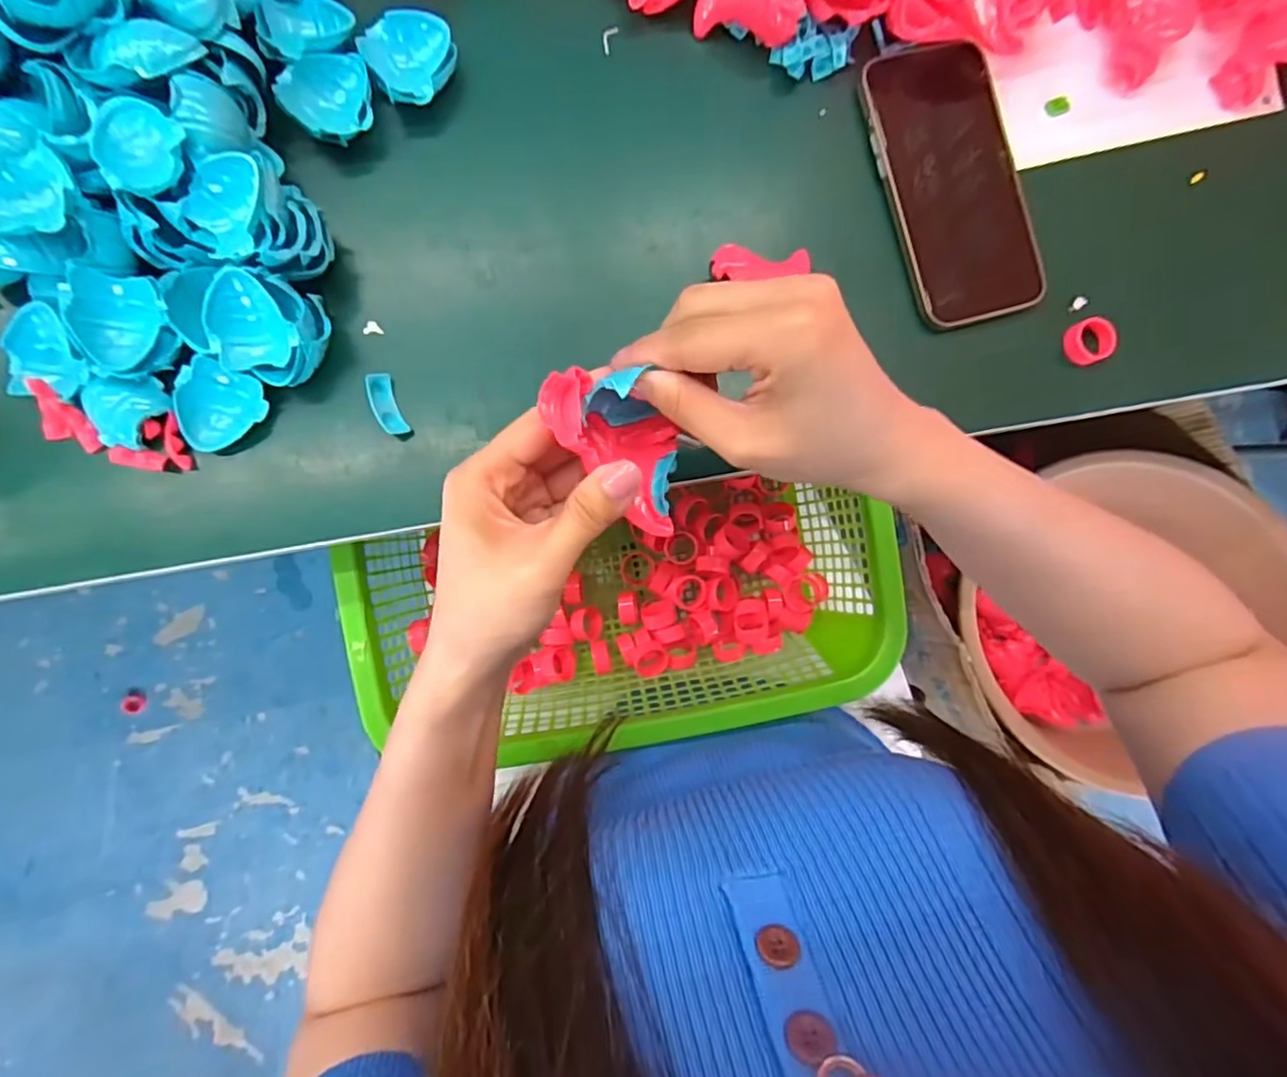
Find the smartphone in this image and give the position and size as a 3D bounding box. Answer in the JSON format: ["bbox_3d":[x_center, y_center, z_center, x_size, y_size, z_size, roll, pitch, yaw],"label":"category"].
[{"bbox_3d":[0.179,-0.209,0.367,0.079,0.010,0.164,-17,90,-7],"label":"smartphone"}]

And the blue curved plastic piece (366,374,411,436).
[{"bbox_3d":[-0.135,-0.070,0.330,0.013,0.011,0.031,-21,91,-7],"label":"blue curved plastic piece"}]

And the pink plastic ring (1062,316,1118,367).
[{"bbox_3d":[0.267,-0.118,0.376,0.027,0.012,0.025,0,88,-7],"label":"pink plastic ring"}]

